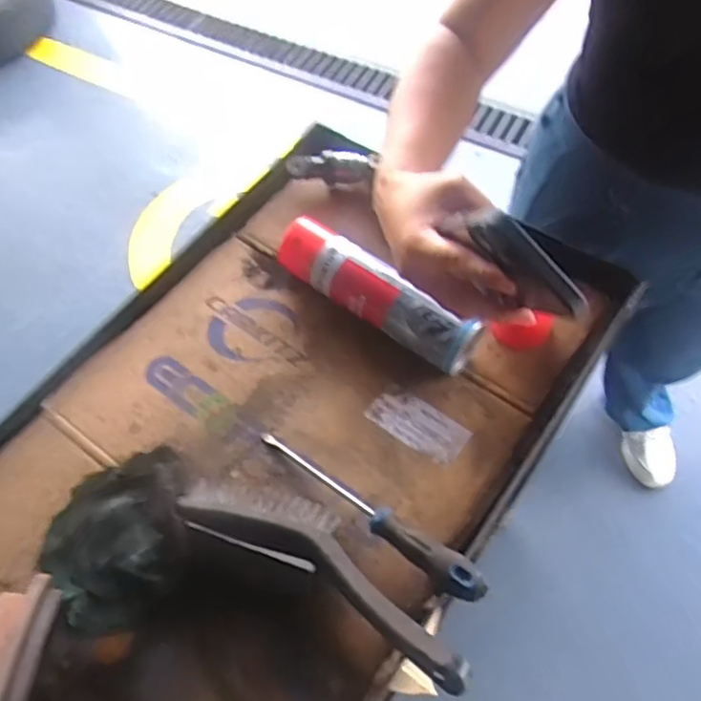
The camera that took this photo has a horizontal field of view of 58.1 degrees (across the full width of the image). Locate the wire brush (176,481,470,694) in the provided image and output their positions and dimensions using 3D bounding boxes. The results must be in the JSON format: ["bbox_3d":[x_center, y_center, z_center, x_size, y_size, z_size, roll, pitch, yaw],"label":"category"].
[{"bbox_3d":[-0.023,0.178,0.543,0.284,0.050,0.077,26,64,16],"label":"wire brush"}]

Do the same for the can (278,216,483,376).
[{"bbox_3d":[0.025,-0.062,0.681,0.241,0.056,0.059,36,67,20],"label":"can"}]

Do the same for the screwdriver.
[{"bbox_3d":[0.013,0.143,0.578,0.252,0.029,0.028,29,64,35],"label":"screwdriver"}]

